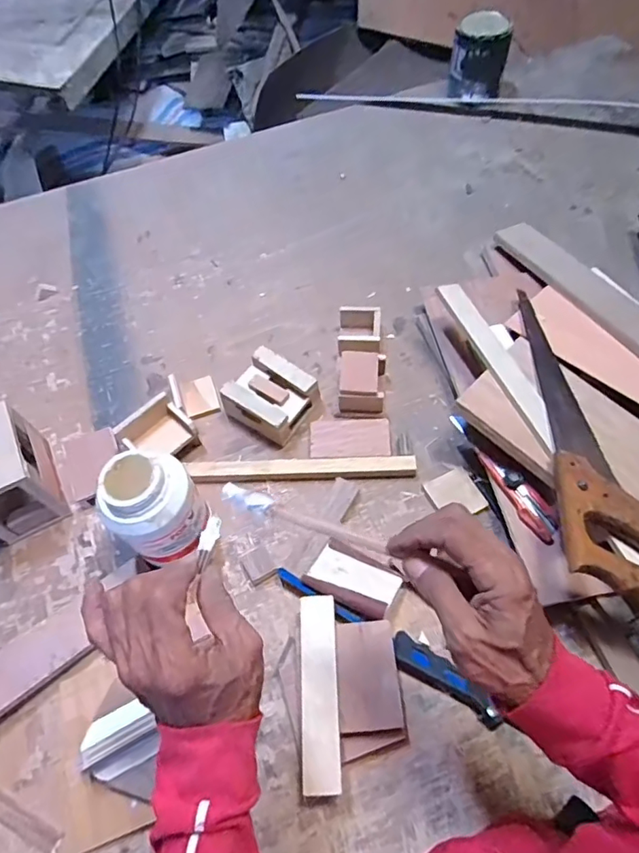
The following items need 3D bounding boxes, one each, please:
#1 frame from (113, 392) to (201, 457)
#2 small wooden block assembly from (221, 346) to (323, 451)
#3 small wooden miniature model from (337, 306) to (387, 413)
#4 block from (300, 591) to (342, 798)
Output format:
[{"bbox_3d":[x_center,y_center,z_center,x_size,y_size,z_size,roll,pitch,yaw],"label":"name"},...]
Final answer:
[{"bbox_3d":[-0.213,0.012,0.685,0.086,0.059,0.080,-38,64,-18],"label":"frame"},{"bbox_3d":[-0.068,-0.041,0.713,0.105,0.055,0.101,29,65,19],"label":"small wooden block assembly"},{"bbox_3d":[0.061,-0.100,0.737,0.072,0.047,0.169,-1,59,3],"label":"small wooden miniature model"},{"bbox_3d":[0.001,0.260,0.513,0.036,0.008,0.175,-3,59,1],"label":"block"}]

